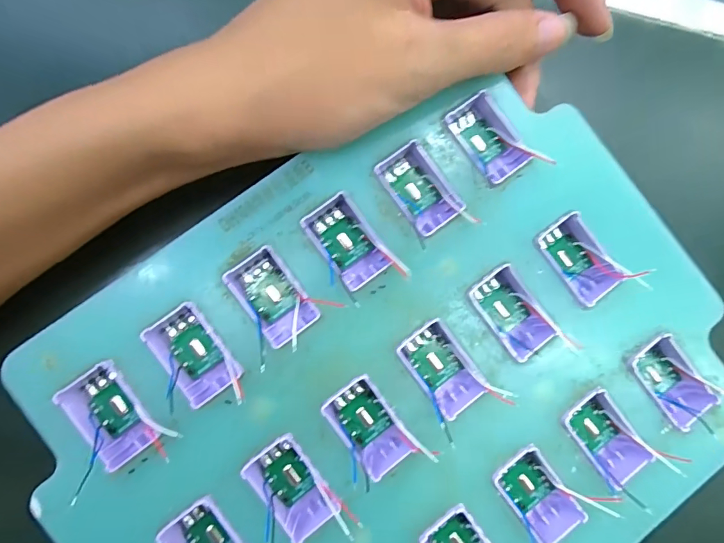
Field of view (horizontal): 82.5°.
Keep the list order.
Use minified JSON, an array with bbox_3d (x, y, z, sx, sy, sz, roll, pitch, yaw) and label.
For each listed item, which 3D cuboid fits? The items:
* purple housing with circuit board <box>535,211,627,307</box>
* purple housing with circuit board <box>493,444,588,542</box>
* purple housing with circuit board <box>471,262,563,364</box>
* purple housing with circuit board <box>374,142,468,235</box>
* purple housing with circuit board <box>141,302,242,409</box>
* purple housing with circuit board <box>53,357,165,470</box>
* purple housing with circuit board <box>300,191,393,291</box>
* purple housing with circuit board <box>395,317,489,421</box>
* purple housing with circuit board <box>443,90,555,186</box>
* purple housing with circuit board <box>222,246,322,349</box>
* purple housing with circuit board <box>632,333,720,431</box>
[{"bbox_3d":[0.079,-0.004,0.154,0.018,0.011,0.032,-34,89,-5],"label":"purple housing with circuit board"},{"bbox_3d":[0.063,0.080,0.148,0.018,0.013,0.035,-38,89,-5],"label":"purple housing with circuit board"},{"bbox_3d":[0.053,0.015,0.151,0.018,0.012,0.031,-36,89,-5],"label":"purple housing with circuit board"},{"bbox_3d":[0.020,-0.030,0.151,0.018,0.010,0.032,-36,89,-5],"label":"purple housing with circuit board"},{"bbox_3d":[-0.056,0.028,0.141,0.019,0.014,0.031,-36,89,-5],"label":"purple housing with circuit board"},{"bbox_3d":[-0.081,0.046,0.138,0.020,0.019,0.031,-38,89,-5],"label":"purple housing with circuit board"},{"bbox_3d":[-0.005,-0.010,0.147,0.018,0.011,0.031,-37,89,-5],"label":"purple housing with circuit board"},{"bbox_3d":[0.028,0.034,0.148,0.018,0.013,0.032,-37,89,-5],"label":"purple housing with circuit board"},{"bbox_3d":[0.047,-0.048,0.153,0.020,0.014,0.034,-36,89,-5],"label":"purple housing with circuit board"},{"bbox_3d":[-0.031,0.008,0.144,0.018,0.012,0.032,-38,89,-5],"label":"purple housing with circuit board"},{"bbox_3d":[0.113,0.040,0.153,0.020,0.011,0.032,-38,89,-5],"label":"purple housing with circuit board"}]

